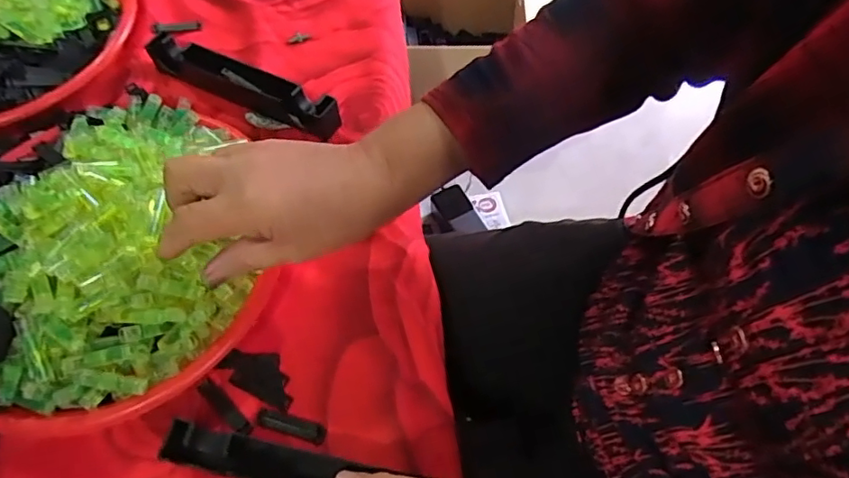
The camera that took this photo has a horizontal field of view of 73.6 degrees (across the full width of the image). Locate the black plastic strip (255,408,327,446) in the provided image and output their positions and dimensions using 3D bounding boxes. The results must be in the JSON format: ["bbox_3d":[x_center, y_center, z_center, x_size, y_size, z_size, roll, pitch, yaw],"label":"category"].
[{"bbox_3d":[-0.086,0.120,0.366,0.046,0.004,0.013,15,62,7],"label":"black plastic strip"}]

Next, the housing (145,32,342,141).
[{"bbox_3d":[-0.159,-0.134,0.485,0.190,0.037,0.025,26,64,13],"label":"housing"}]

